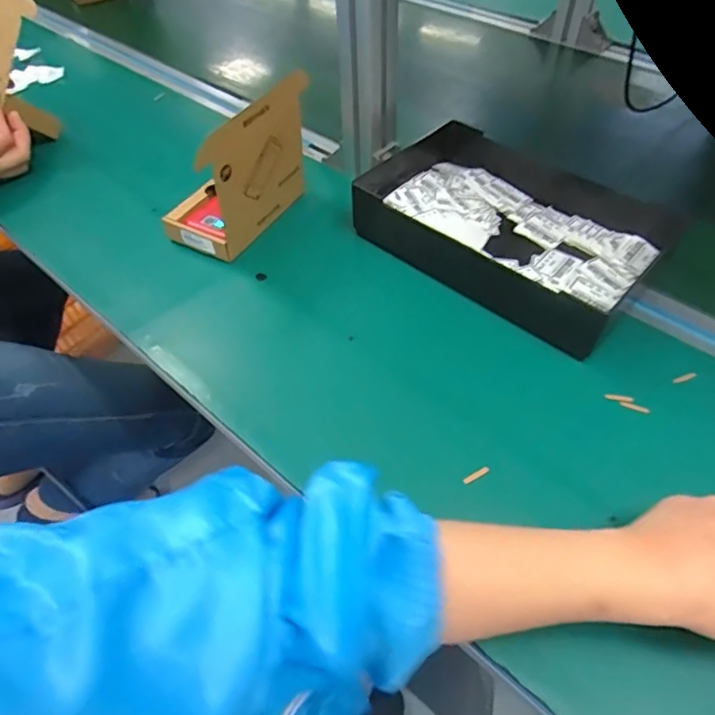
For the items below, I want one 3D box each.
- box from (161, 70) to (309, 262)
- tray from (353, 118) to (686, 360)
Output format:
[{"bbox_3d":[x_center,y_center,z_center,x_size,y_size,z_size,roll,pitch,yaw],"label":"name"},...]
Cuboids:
[{"bbox_3d":[-0.120,-0.181,0.524,0.088,0.137,0.133,25,57,21],"label":"box"},{"bbox_3d":[0.144,-0.126,0.518,0.264,0.059,0.185,32,59,25],"label":"tray"}]

